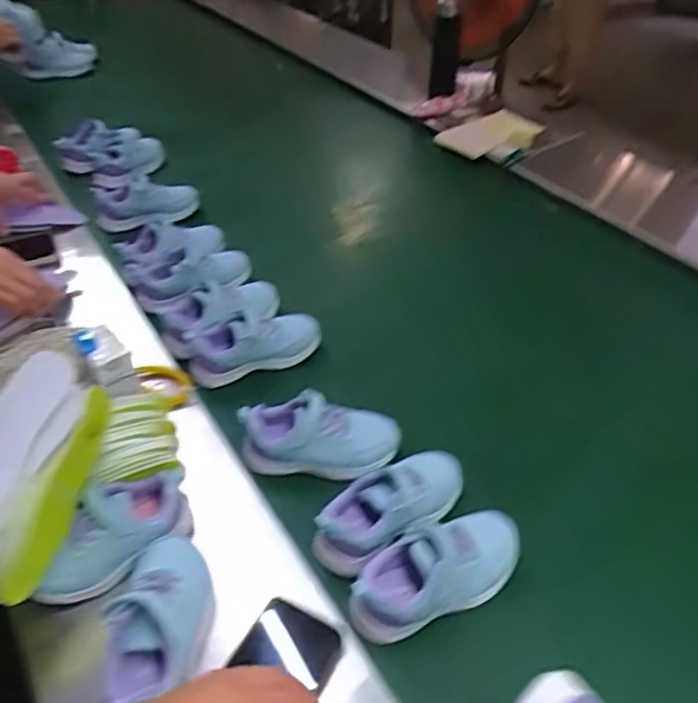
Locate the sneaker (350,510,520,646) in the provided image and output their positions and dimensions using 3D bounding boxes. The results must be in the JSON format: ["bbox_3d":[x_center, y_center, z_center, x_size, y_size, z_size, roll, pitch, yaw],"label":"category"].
[{"bbox_3d":[0.085,0.202,0.568,0.169,0.066,0.069,-17,48,-24],"label":"sneaker"}]

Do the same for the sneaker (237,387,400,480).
[{"bbox_3d":[-0.032,0.092,0.683,0.170,0.072,0.060,3,43,-4],"label":"sneaker"}]

